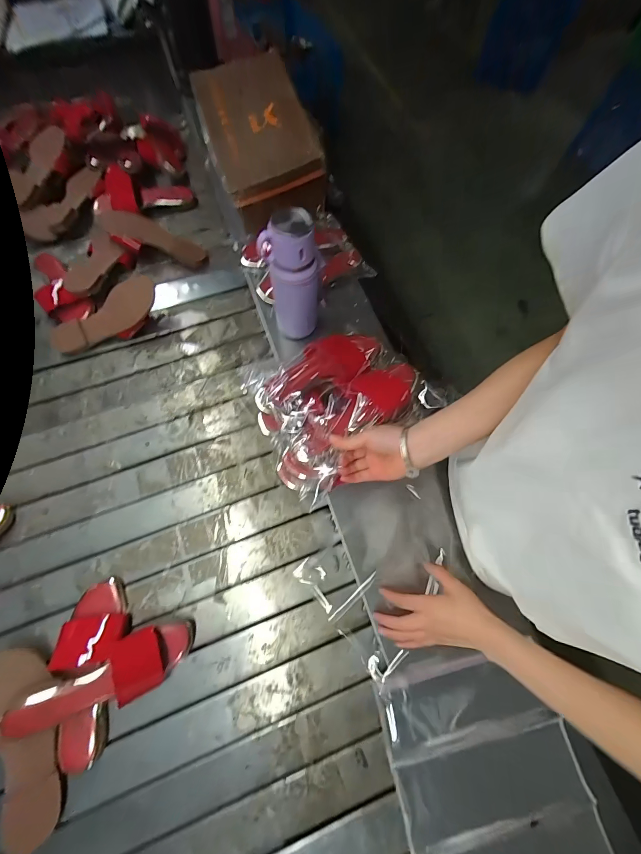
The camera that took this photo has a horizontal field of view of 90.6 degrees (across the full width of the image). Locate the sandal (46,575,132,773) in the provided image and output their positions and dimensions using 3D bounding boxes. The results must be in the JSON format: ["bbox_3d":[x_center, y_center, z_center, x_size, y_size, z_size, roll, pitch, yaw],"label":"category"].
[{"bbox_3d":[-0.350,0.355,0.466,0.092,0.057,0.230,7,71,0],"label":"sandal"}]

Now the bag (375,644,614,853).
[{"bbox_3d":[0.231,0.478,0.433,0.246,0.025,0.308,-12,74,-5],"label":"bag"}]

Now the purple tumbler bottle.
[{"bbox_3d":[-0.048,-0.249,0.557,0.071,0.223,0.081,34,73,9],"label":"purple tumbler bottle"}]

